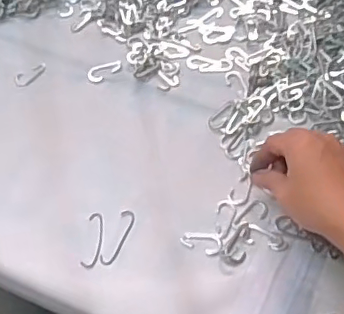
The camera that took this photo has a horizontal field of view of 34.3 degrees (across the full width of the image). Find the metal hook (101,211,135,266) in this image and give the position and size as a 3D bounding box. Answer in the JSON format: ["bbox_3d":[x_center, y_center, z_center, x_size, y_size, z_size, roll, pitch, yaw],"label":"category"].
[{"bbox_3d":[-0.047,0.070,0.489,0.013,0.004,0.054,16,59,13],"label":"metal hook"}]

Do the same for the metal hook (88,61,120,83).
[{"bbox_3d":[-0.071,-0.091,0.589,0.036,0.004,0.022,-12,57,-5],"label":"metal hook"}]

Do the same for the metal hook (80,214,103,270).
[{"bbox_3d":[-0.068,0.073,0.488,0.015,0.004,0.052,4,58,6],"label":"metal hook"}]

